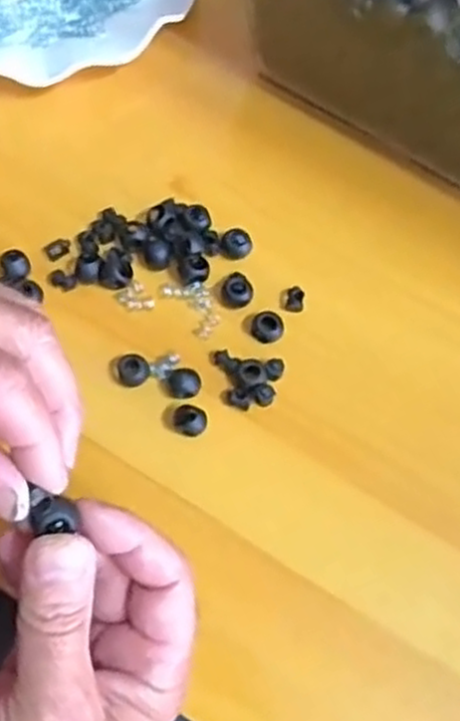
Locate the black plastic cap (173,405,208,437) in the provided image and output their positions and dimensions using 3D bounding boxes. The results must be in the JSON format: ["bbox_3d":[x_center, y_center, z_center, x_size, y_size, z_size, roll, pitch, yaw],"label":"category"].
[{"bbox_3d":[-0.019,0.028,0.358,0.015,0.012,0.012,35,71,10],"label":"black plastic cap"}]

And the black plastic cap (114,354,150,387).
[{"bbox_3d":[-0.047,0.005,0.366,0.017,0.011,0.014,0,69,-3],"label":"black plastic cap"}]

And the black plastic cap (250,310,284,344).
[{"bbox_3d":[0.018,-0.016,0.375,0.015,0.010,0.013,5,69,-1],"label":"black plastic cap"}]

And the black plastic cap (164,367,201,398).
[{"bbox_3d":[-0.022,0.011,0.365,0.016,0.010,0.012,-5,69,-5],"label":"black plastic cap"}]

